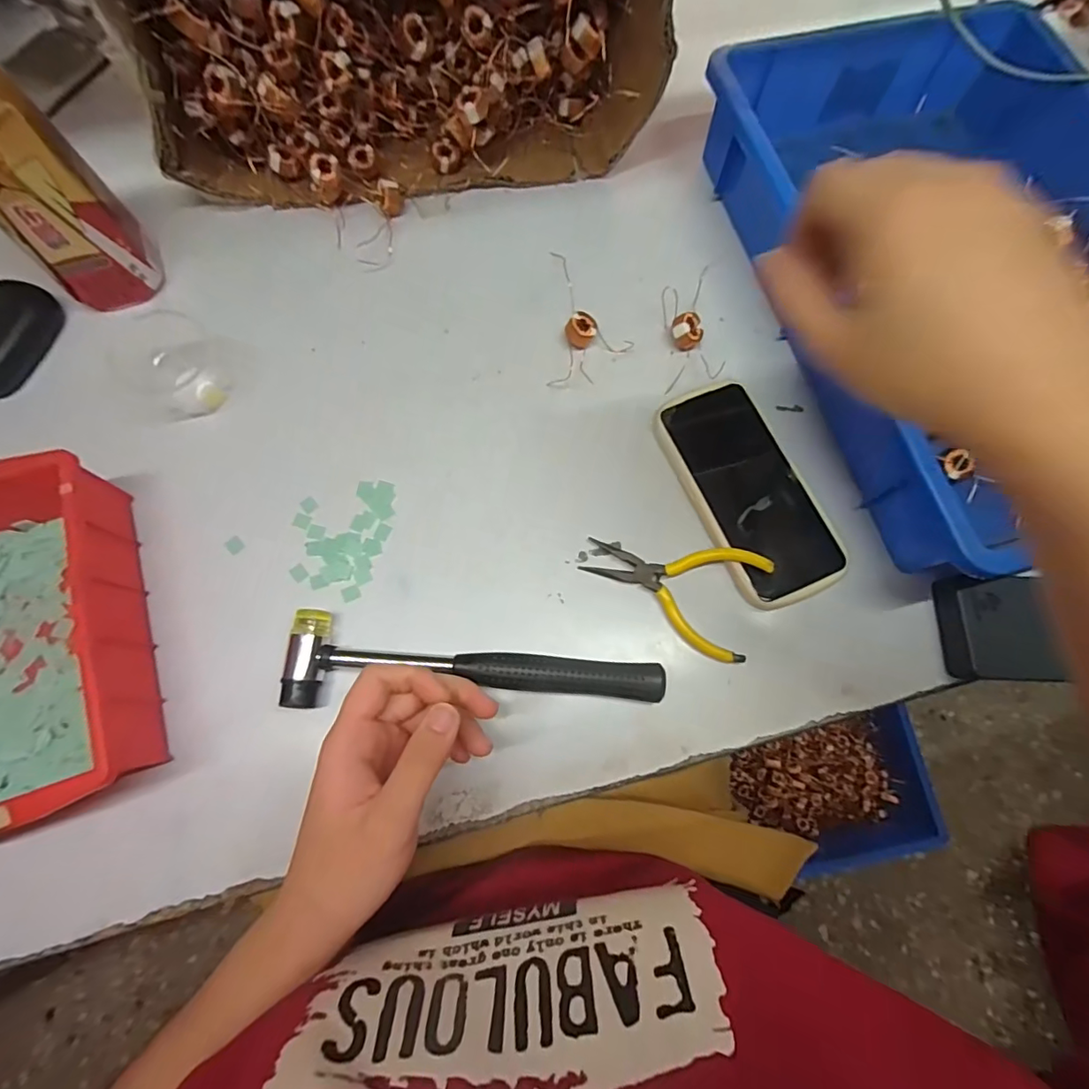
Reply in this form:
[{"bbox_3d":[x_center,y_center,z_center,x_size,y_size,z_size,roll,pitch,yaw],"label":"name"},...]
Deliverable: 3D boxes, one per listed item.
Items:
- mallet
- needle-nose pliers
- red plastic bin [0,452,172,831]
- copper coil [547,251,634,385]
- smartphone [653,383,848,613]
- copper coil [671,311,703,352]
[{"bbox_3d":[-0.045,0.088,0.332,0.232,0.021,0.056,9,72,2],"label":"mallet"},{"bbox_3d":[0.087,0.025,0.356,0.116,0.018,0.072,22,73,6],"label":"needle-nose pliers"},{"bbox_3d":[-0.313,0.062,0.309,0.132,0.072,0.198,-20,74,-7],"label":"red plastic bin"},{"bbox_3d":[0.037,-0.176,0.415,0.062,0.020,0.104,5,72,1],"label":"copper coil"},{"bbox_3d":[0.146,-0.040,0.379,0.077,0.013,0.167,-24,74,-8],"label":"smartphone"},{"bbox_3d":[0.113,-0.168,0.416,0.025,0.021,0.023,0,72,-1],"label":"copper coil"}]

